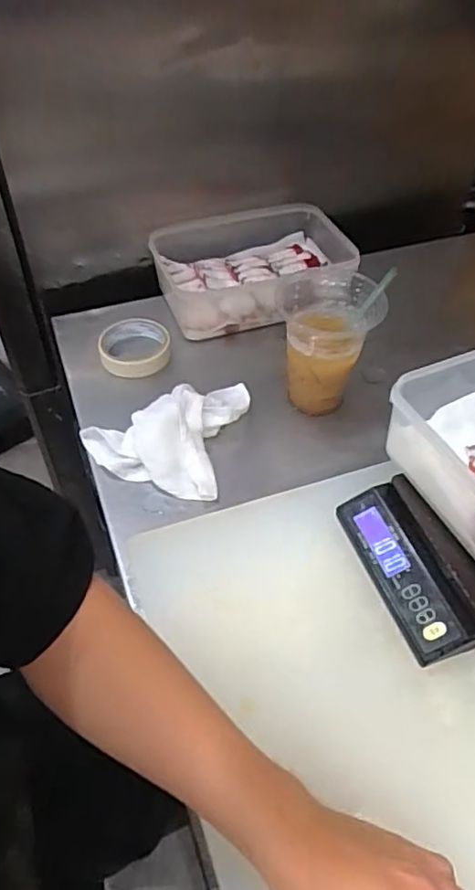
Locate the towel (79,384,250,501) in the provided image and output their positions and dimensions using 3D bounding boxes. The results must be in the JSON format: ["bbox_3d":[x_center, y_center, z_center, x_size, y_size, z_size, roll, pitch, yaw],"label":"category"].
[{"bbox_3d":[-0.074,-0.026,0.639,0.155,0.058,0.155,14,49,14],"label":"towel"}]

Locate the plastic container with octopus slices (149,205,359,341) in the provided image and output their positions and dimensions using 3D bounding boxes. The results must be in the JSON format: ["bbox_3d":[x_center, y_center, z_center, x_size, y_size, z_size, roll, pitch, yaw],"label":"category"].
[{"bbox_3d":[0.027,-0.231,0.791,0.268,0.077,0.158,-9,49,-9],"label":"plastic container with octopus slices"}]

